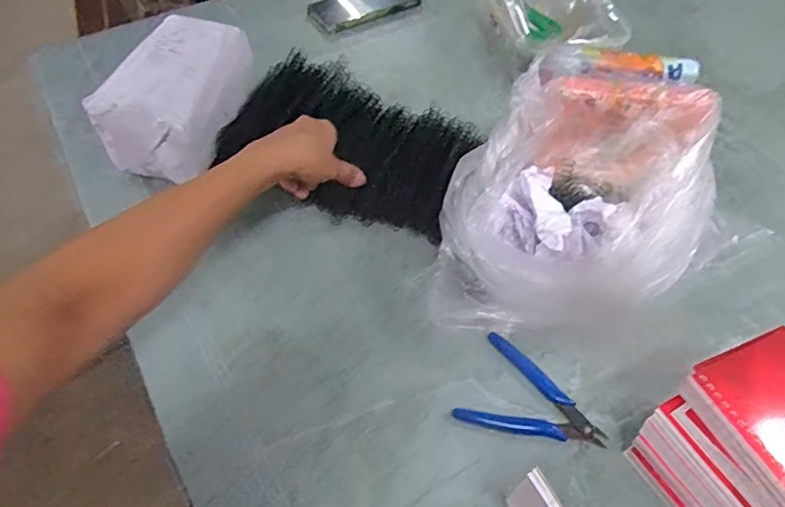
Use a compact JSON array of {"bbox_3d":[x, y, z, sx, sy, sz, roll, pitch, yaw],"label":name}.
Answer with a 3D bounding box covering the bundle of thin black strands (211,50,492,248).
[{"bbox_3d":[-0.046,-0.127,0.619,0.280,0.059,0.172,24,56,17],"label":"bundle of thin black strands"}]

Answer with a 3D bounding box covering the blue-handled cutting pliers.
[{"bbox_3d":[0.122,0.124,0.453,0.115,0.010,0.081,21,55,14],"label":"blue-handled cutting pliers"}]

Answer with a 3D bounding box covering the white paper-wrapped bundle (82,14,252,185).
[{"bbox_3d":[-0.240,-0.184,0.615,0.131,0.092,0.170,13,54,9],"label":"white paper-wrapped bundle"}]

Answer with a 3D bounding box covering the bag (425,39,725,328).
[{"bbox_3d":[0.185,-0.063,0.529,0.244,0.123,0.308,13,54,9],"label":"bag"}]

